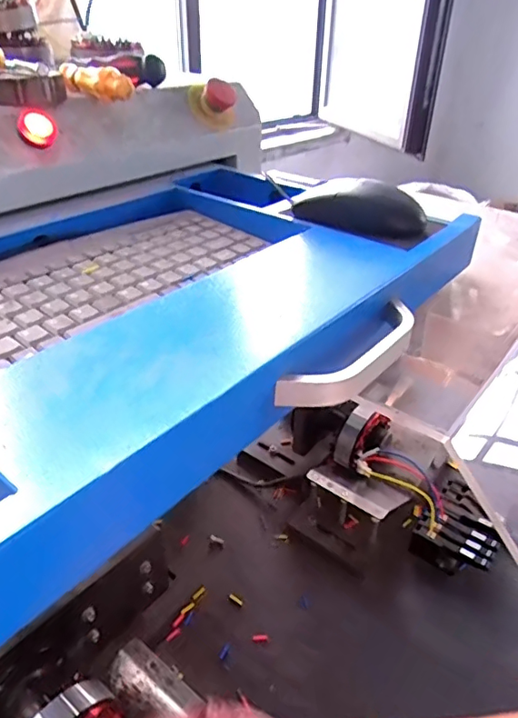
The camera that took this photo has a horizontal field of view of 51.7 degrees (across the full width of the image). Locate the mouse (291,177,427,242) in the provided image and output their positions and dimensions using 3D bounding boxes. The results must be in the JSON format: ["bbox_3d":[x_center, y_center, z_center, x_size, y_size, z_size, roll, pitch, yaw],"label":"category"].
[{"bbox_3d":[0.087,-0.129,0.458,0.110,0.040,0.059,20,38,25],"label":"mouse"}]

